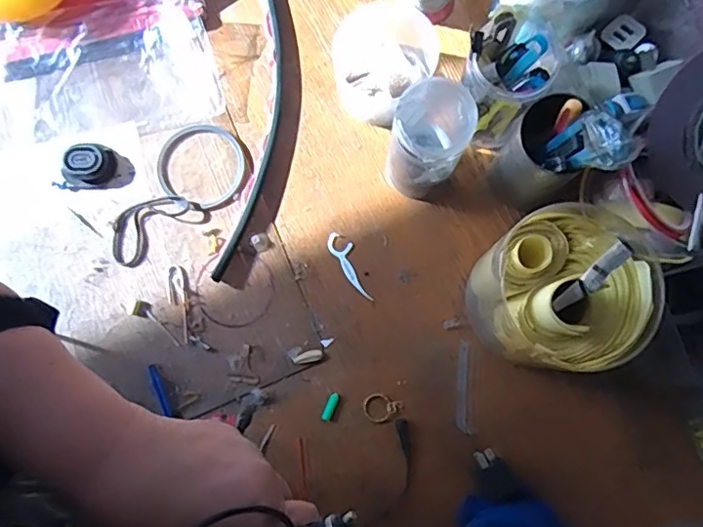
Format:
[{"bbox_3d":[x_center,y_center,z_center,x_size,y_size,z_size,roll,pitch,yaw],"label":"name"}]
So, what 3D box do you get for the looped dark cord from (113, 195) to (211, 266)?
[{"bbox_3d":[-0.190,-0.039,0.545,0.095,0.005,0.051,-33,82,-6],"label":"looped dark cord"}]

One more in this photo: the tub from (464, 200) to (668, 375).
[{"bbox_3d":[0.172,0.024,0.477,0.123,0.112,0.124,0,80,-1],"label":"tub"}]

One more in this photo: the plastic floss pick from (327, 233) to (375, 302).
[{"bbox_3d":[0.001,0.003,0.543,0.021,0.004,0.073,-34,80,-6],"label":"plastic floss pick"}]

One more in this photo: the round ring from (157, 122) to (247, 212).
[{"bbox_3d":[-0.145,-0.097,0.556,0.090,0.010,0.085,0,80,-1],"label":"round ring"}]

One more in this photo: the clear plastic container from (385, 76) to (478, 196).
[{"bbox_3d":[0.065,-0.104,0.500,0.067,0.123,0.065,0,80,-1],"label":"clear plastic container"}]

